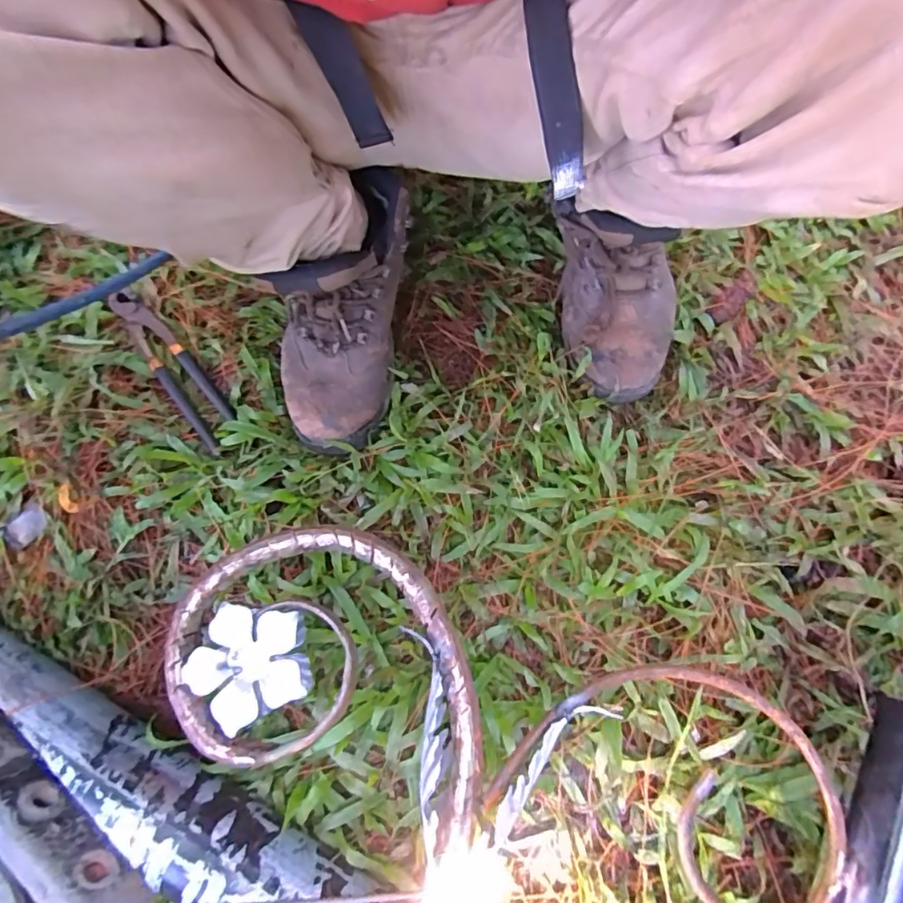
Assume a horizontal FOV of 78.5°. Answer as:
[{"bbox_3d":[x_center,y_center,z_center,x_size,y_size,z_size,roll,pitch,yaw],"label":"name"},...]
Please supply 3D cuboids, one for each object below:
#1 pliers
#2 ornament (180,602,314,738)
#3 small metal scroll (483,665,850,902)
[{"bbox_3d":[-0.286,-0.090,0.562,0.042,0.013,0.210,-39,71,-11],"label":"pliers"},{"bbox_3d":[-0.138,0.141,0.373,0.080,0.011,0.074,-27,70,-7],"label":"ornament"},{"bbox_3d":[0.148,0.207,0.362,0.214,0.012,0.135,22,72,12],"label":"small metal scroll"}]

